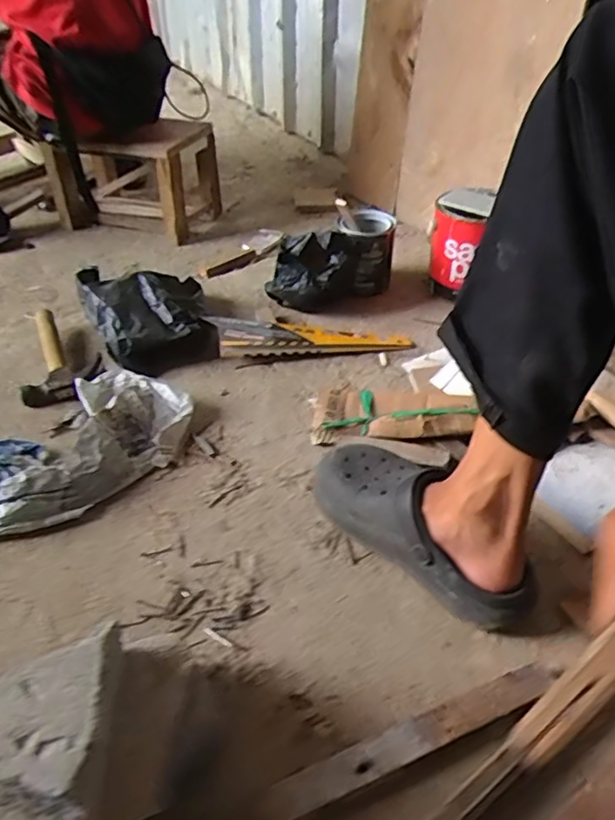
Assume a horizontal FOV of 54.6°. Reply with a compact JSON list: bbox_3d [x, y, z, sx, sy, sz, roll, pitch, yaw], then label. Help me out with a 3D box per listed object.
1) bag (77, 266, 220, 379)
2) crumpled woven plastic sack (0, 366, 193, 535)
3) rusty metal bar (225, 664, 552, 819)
[{"bbox_3d":[-0.249,-0.139,0.960,0.195,0.103,0.206,-15,43,-16],"label":"bag"},{"bbox_3d":[-0.326,0.052,0.763,0.357,0.055,0.189,-30,49,-29],"label":"crumpled woven plastic sack"},{"bbox_3d":[0.062,0.292,0.501,0.326,0.031,0.031,-16,44,-17],"label":"rusty metal bar"}]

